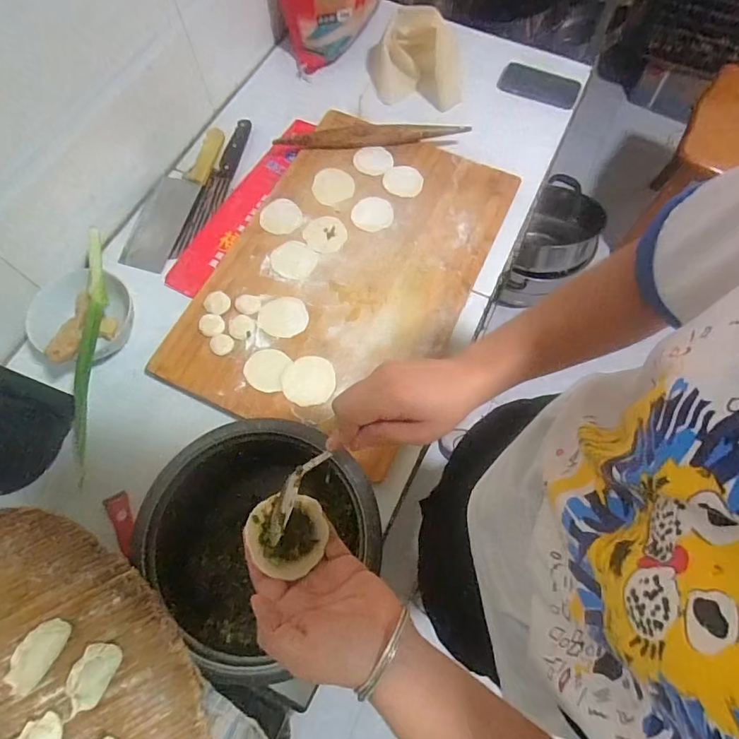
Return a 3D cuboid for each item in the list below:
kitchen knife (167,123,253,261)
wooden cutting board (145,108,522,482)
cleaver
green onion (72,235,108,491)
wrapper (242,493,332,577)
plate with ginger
[{"bbox_3d":[-0.274,-0.316,0.801,0.031,0.038,0.291,14,68,6],"label":"kitchen knife"},{"bbox_3d":[-0.038,-0.164,0.716,0.392,0.022,0.552,22,70,9],"label":"wooden cutting board"},{"bbox_3d":[-0.336,-0.296,0.777,0.077,0.035,0.282,15,69,6],"label":"cleaver"},{"bbox_3d":[-0.374,-0.034,0.617,0.034,0.035,0.349,-6,68,-2],"label":"green onion"},{"bbox_3d":[-0.065,0.128,0.360,0.060,0.009,0.058,13,59,-10],"label":"wrapper"},{"bbox_3d":[-0.401,-0.076,0.642,0.123,0.086,0.132,0,68,0],"label":"plate with ginger"}]

